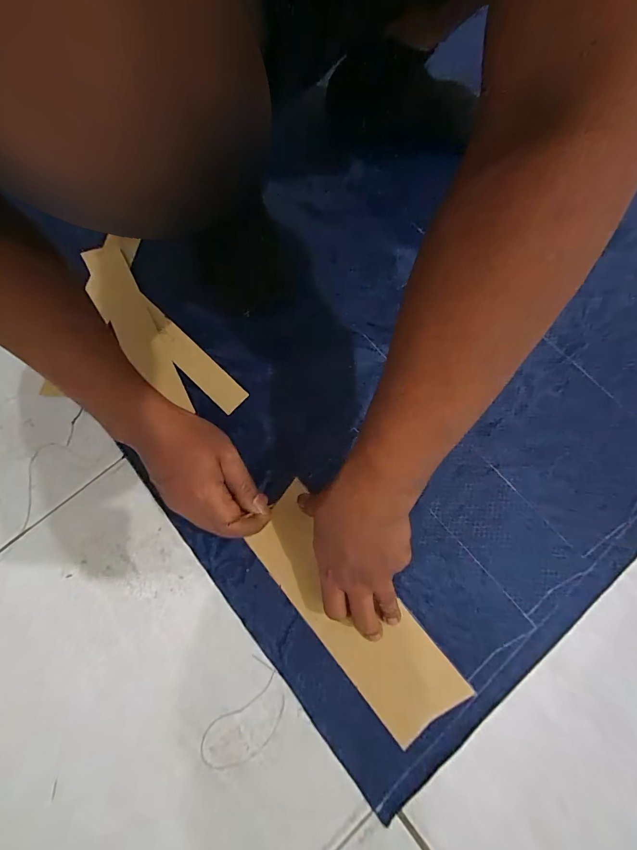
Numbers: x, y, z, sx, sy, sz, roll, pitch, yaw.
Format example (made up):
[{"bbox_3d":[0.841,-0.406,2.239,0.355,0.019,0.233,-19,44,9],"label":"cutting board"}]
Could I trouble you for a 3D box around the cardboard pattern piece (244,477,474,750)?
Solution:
[{"bbox_3d":[0.028,0.176,0.351,0.080,0.004,0.242,-42,77,-10],"label":"cardboard pattern piece"}]

